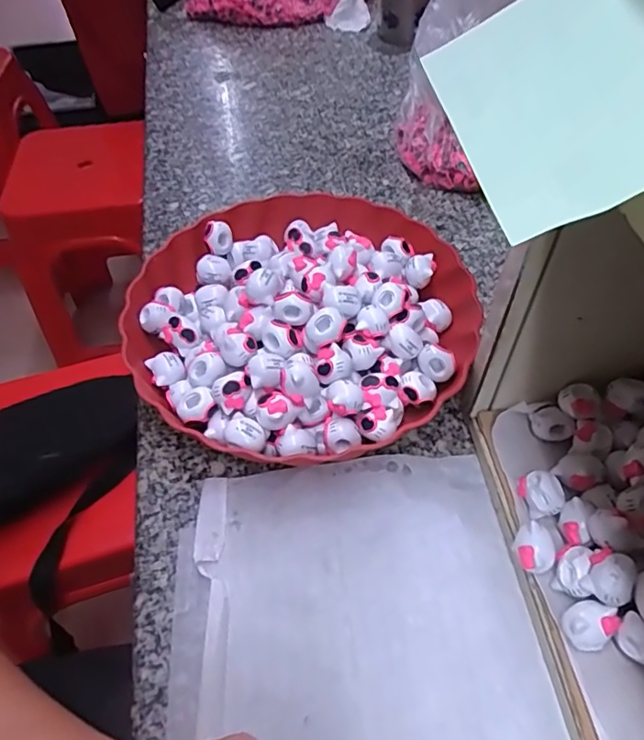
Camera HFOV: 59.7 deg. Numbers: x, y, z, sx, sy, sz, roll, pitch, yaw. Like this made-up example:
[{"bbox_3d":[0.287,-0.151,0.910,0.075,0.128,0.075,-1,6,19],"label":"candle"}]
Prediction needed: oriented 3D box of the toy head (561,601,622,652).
[{"bbox_3d":[0.133,0.127,0.280,0.024,0.023,0.021,-26,56,-16],"label":"toy head"}]

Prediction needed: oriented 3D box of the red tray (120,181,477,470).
[{"bbox_3d":[-0.012,-0.042,0.401,0.243,0.068,0.236,-30,57,-19],"label":"red tray"}]

